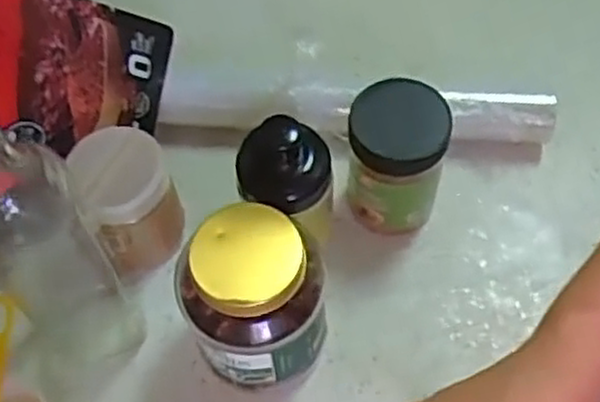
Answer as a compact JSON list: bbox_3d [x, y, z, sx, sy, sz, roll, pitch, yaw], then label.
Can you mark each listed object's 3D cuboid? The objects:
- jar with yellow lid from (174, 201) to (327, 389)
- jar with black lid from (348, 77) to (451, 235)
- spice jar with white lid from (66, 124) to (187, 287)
[{"bbox_3d":[-0.028,0.064,0.460,0.087,0.124,0.079,-12,61,-5],"label":"jar with yellow lid"},{"bbox_3d":[0.064,-0.027,0.518,0.059,0.105,0.056,0,60,0],"label":"jar with black lid"},{"bbox_3d":[-0.114,-0.001,0.515,0.058,0.089,0.060,0,60,0],"label":"spice jar with white lid"}]

